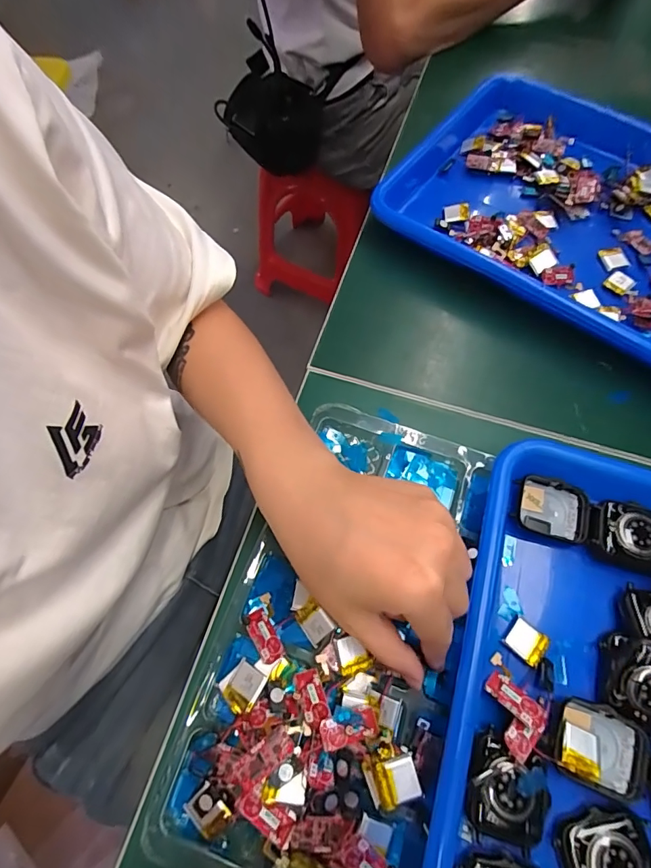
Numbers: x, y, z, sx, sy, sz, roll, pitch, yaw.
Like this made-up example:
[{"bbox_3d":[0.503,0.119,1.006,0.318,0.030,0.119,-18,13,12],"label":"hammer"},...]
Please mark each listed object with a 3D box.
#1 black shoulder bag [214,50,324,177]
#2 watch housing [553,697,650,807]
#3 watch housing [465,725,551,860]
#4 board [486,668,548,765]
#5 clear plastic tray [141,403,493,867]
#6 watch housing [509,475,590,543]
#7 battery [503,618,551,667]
[{"bbox_3d":[-0.097,-0.576,0.810,0.185,0.192,0.053,-3,66,-3],"label":"black shoulder bag"},{"bbox_3d":[0.138,0.157,0.222,0.044,0.007,0.037,20,67,7],"label":"watch housing"},{"bbox_3d":[0.088,0.173,0.214,0.035,0.011,0.042,19,67,7],"label":"watch housing"},{"bbox_3d":[0.095,0.142,0.224,0.030,0.006,0.032,26,51,19],"label":"board"},{"bbox_3d":[0.013,0.109,0.256,0.130,0.024,0.258,19,66,6],"label":"clear plastic tray"},{"bbox_3d":[0.137,0.046,0.271,0.044,0.012,0.036,12,66,3],"label":"watch housing"},{"bbox_3d":[0.111,0.115,0.245,0.020,0.005,0.018,40,71,14],"label":"battery"}]

